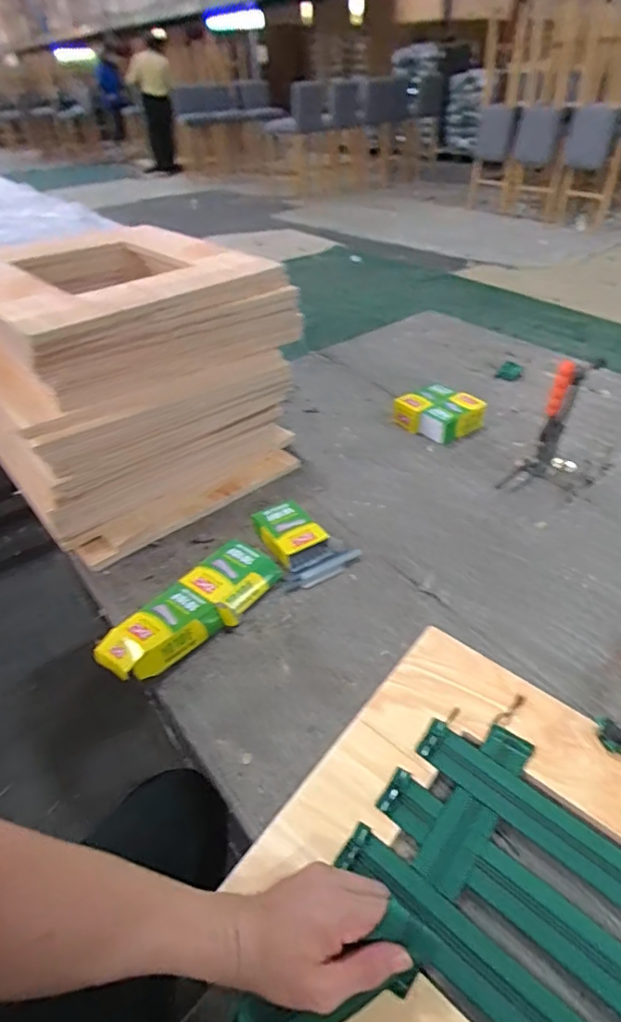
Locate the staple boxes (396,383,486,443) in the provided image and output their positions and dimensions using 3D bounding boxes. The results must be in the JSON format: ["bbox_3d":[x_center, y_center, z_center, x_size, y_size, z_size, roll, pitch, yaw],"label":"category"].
[{"bbox_3d":[0.261,-0.201,1.075,0.136,0.054,0.137,-27,46,-26],"label":"staple boxes"}]

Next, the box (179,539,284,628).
[{"bbox_3d":[-0.108,0.097,0.764,0.106,0.030,0.118,30,50,33],"label":"box"}]

